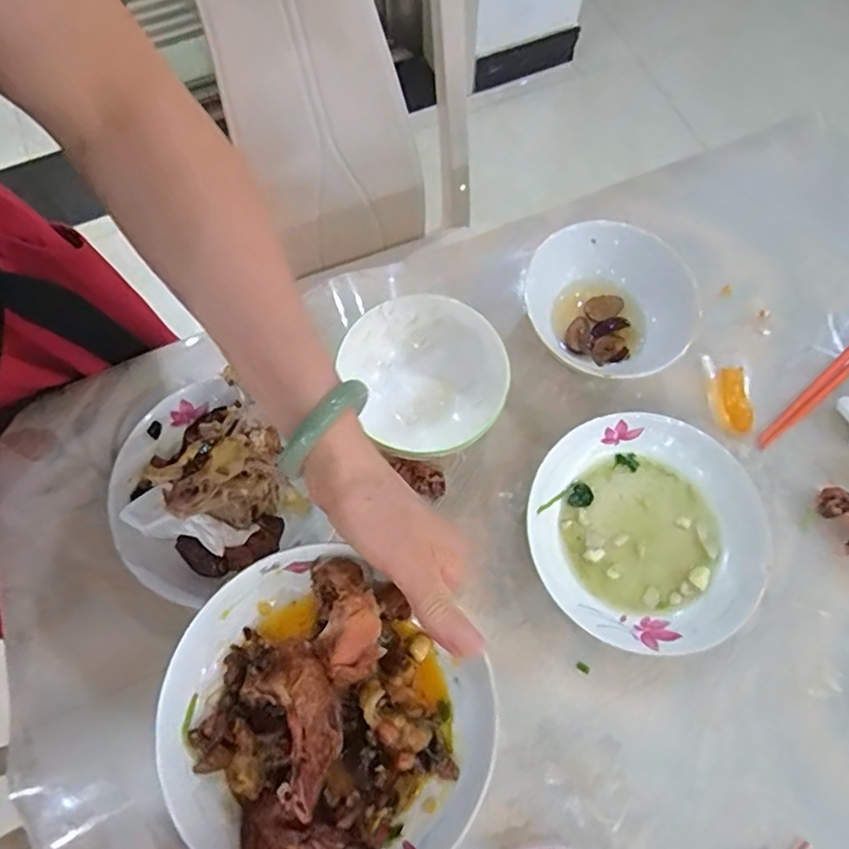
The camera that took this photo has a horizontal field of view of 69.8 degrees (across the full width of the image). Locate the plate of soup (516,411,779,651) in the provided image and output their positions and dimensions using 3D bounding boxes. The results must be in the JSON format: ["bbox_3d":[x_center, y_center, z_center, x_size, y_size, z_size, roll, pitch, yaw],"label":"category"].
[{"bbox_3d":[0.161,0.079,0.450,0.170,0.033,0.160,0,69,0],"label":"plate of soup"}]

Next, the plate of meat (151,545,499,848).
[{"bbox_3d":[-0.052,0.150,0.303,0.163,0.038,0.142,35,74,12],"label":"plate of meat"}]

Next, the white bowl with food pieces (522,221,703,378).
[{"bbox_3d":[0.147,-0.097,0.495,0.117,0.060,0.129,-19,70,-7],"label":"white bowl with food pieces"}]

